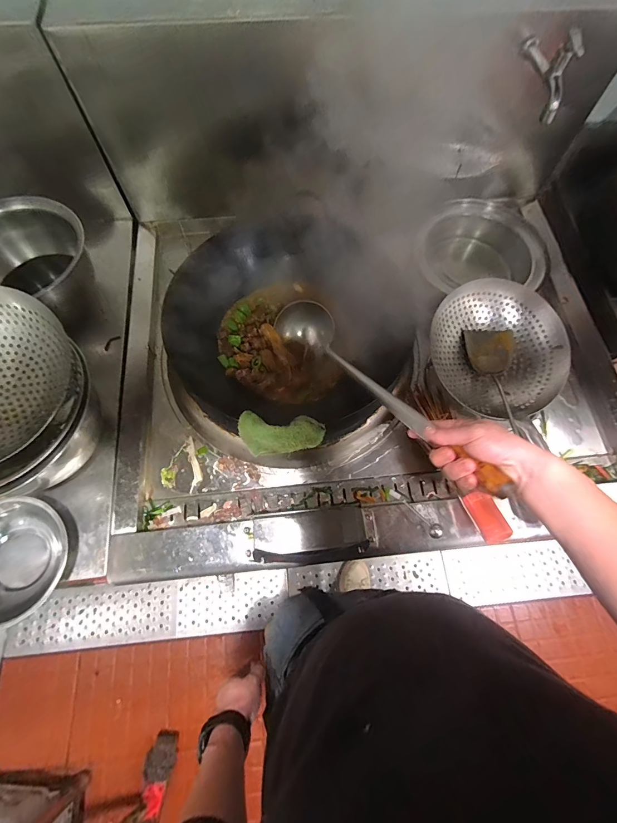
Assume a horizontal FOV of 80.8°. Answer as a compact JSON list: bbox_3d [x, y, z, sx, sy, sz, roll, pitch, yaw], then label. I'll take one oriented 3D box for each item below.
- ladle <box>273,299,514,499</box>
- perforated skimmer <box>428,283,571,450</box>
[{"bbox_3d":[0.082,-0.057,0.568,0.087,0.070,0.523,-26,43,-11],"label":"ladle"},{"bbox_3d":[0.377,-0.119,0.722,0.252,0.090,0.274,1,68,-1],"label":"perforated skimmer"}]

